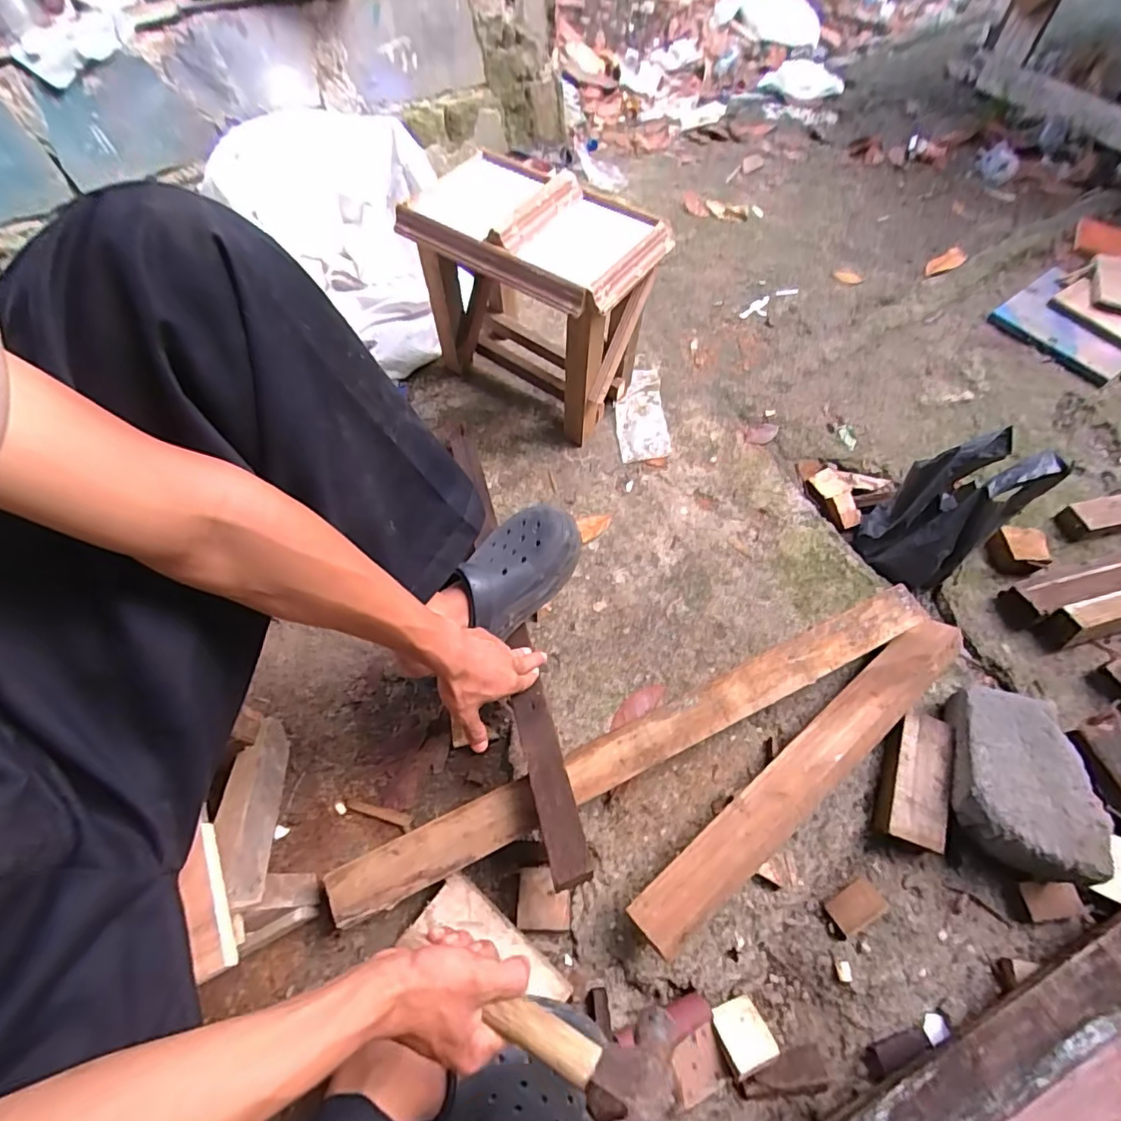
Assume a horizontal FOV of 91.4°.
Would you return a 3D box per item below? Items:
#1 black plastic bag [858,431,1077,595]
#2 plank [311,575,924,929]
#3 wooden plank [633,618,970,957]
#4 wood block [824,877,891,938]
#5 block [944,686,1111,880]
[{"bbox_3d":[0.564,-0.077,0.800,0.144,0.193,0.139,-40,67,-19],"label":"black plastic bag"},{"bbox_3d":[0.112,0.209,0.654,0.779,0.016,0.062,-24,63,-11],"label":"plank"},{"bbox_3d":[0.292,0.232,0.635,0.526,0.020,0.063,-33,38,-20],"label":"wooden plank"},{"bbox_3d":[0.340,0.400,0.629,0.063,0.019,0.039,-28,64,-14],"label":"wood block"},{"bbox_3d":[0.537,0.250,0.640,0.123,0.069,0.204,12,62,8],"label":"block"}]

